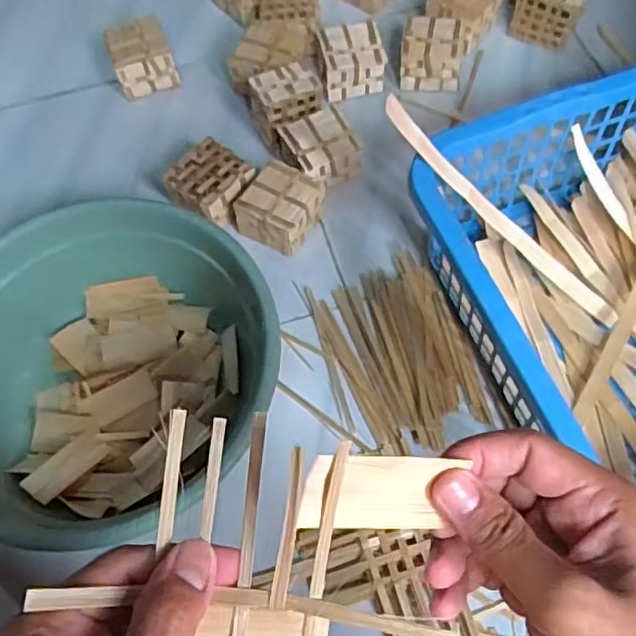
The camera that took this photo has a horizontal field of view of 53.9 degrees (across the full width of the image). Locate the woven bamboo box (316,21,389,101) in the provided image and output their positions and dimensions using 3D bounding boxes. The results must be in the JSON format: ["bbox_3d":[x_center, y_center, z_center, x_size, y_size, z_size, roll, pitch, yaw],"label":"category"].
[{"bbox_3d":[0.040,-0.307,0.752,0.070,0.055,0.069,-12,64,-4],"label":"woven bamboo box"}]

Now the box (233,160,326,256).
[{"bbox_3d":[-0.040,-0.117,0.670,0.076,0.050,0.081,26,68,14],"label":"box"}]

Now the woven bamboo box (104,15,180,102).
[{"bbox_3d":[-0.215,-0.315,0.768,0.069,0.062,0.076,-20,65,-8],"label":"woven bamboo box"}]

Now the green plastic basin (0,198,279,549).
[{"bbox_3d":[-0.185,0.046,0.566,0.288,0.131,0.260,0,64,2],"label":"green plastic basin"}]

